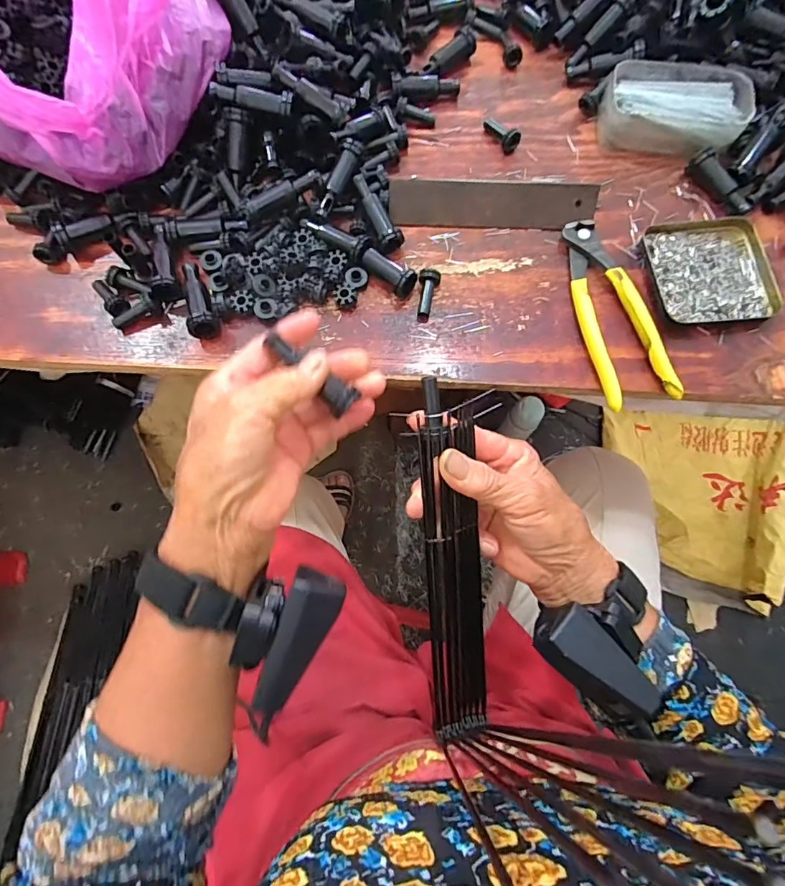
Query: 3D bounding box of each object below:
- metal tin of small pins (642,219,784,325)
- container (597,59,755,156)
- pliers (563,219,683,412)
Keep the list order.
[{"bbox_3d":[0.264,-0.144,0.391,0.097,0.009,0.093,-3,79,0],"label":"metal tin of small pins"},{"bbox_3d":[0.252,-0.302,0.429,0.123,0.037,0.079,17,75,5],"label":"container"},{"bbox_3d":[0.178,-0.109,0.378,0.054,0.018,0.163,-11,74,-2],"label":"pliers"}]

